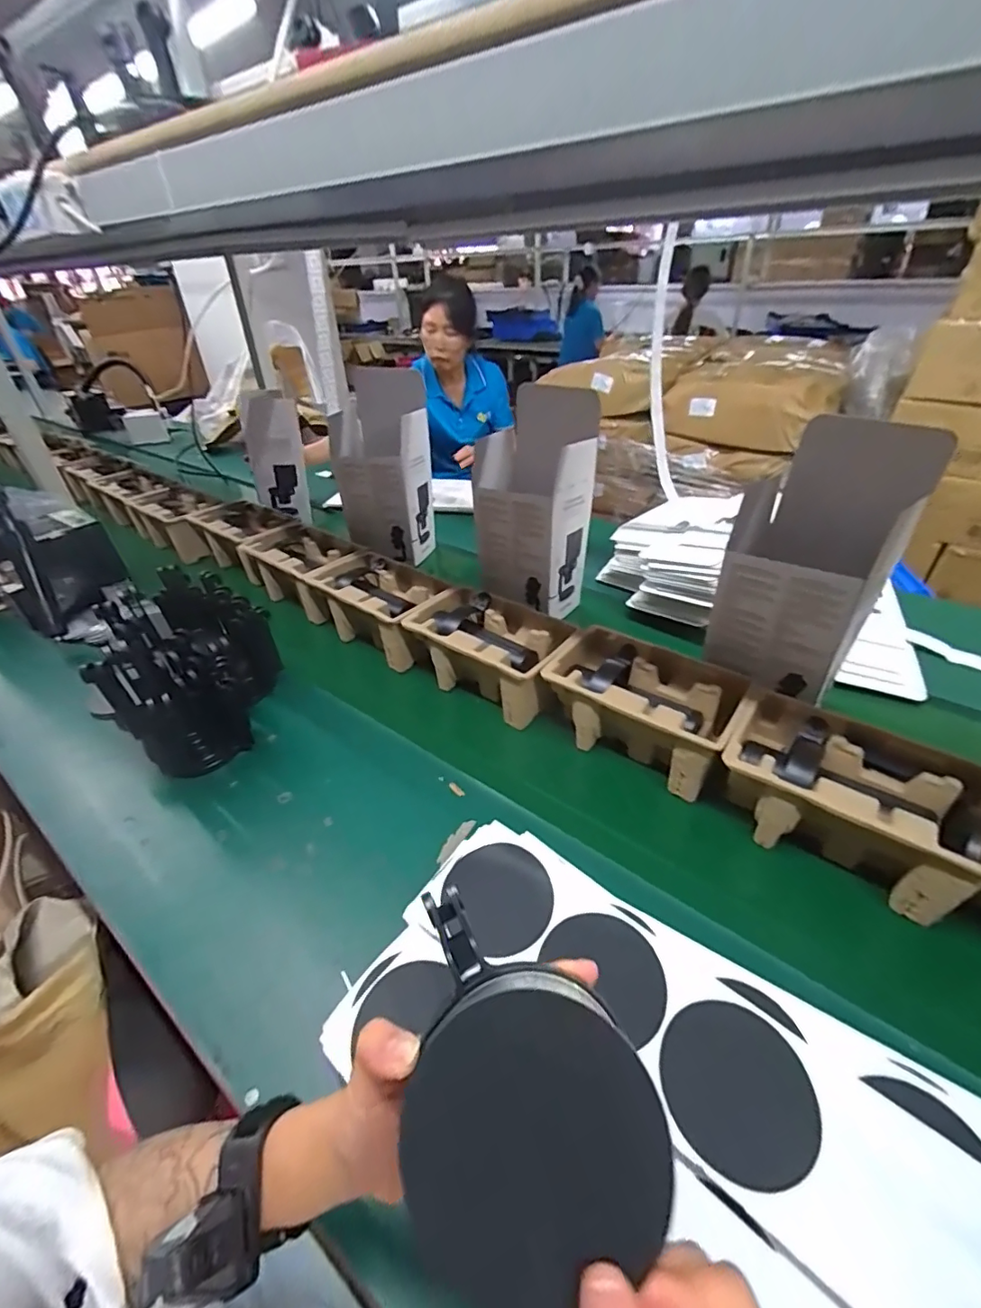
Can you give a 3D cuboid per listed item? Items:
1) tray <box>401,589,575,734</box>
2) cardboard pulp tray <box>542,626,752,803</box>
[{"bbox_3d":[-0.006,-0.005,0.751,0.228,0.099,0.140,24,43,25],"label":"tray"},{"bbox_3d":[0.187,0.064,0.649,0.224,0.100,0.136,27,45,28],"label":"cardboard pulp tray"}]

